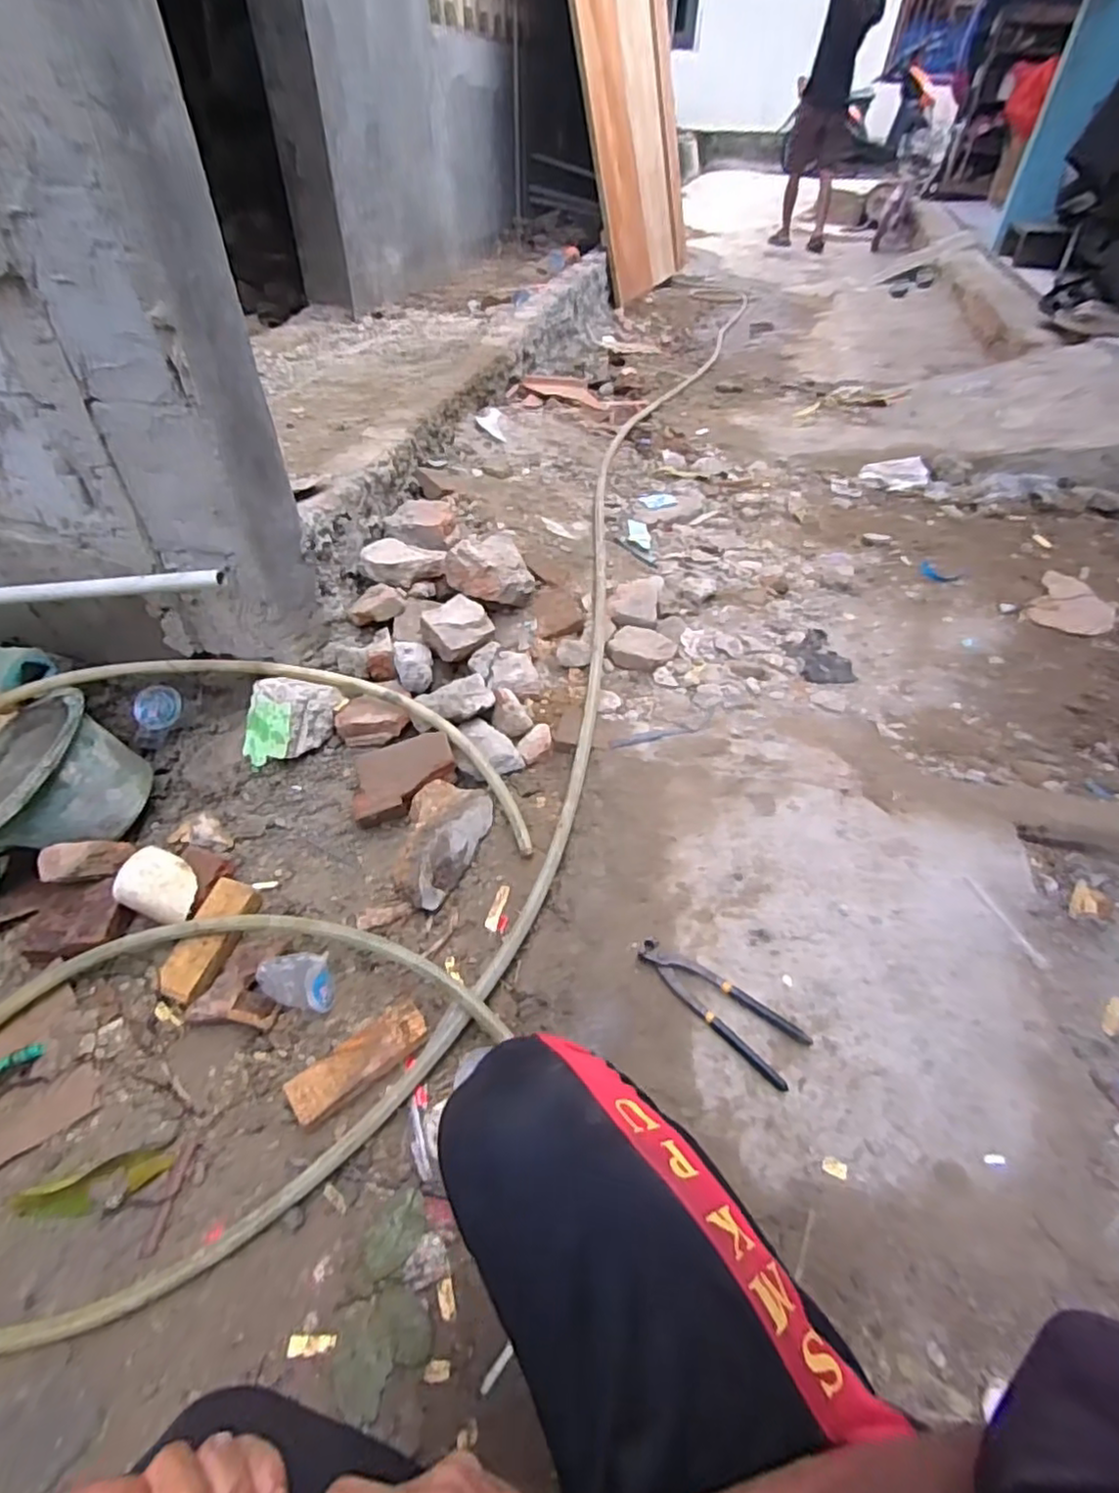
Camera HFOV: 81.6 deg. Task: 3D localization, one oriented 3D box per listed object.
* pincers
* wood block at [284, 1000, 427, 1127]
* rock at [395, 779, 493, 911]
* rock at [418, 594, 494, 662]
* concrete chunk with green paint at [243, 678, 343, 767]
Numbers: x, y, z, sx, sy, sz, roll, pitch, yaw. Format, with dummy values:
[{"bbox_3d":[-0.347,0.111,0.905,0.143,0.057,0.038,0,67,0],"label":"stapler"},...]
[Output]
[{"bbox_3d":[0.196,0.311,0.795,0.217,0.018,0.076,35,60,20],"label":"pincers"},{"bbox_3d":[-0.241,0.379,0.785,0.169,0.041,0.062,-29,54,-28],"label":"wood block"},{"bbox_3d":[-0.182,0.134,0.954,0.109,0.081,0.187,21,48,16],"label":"rock"},{"bbox_3d":[-0.184,-0.212,1.166,0.109,0.059,0.091,-33,56,-30],"label":"rock"},{"bbox_3d":[-0.433,-0.035,1.055,0.071,0.141,0.121,15,8,41],"label":"concrete chunk with green paint"}]

